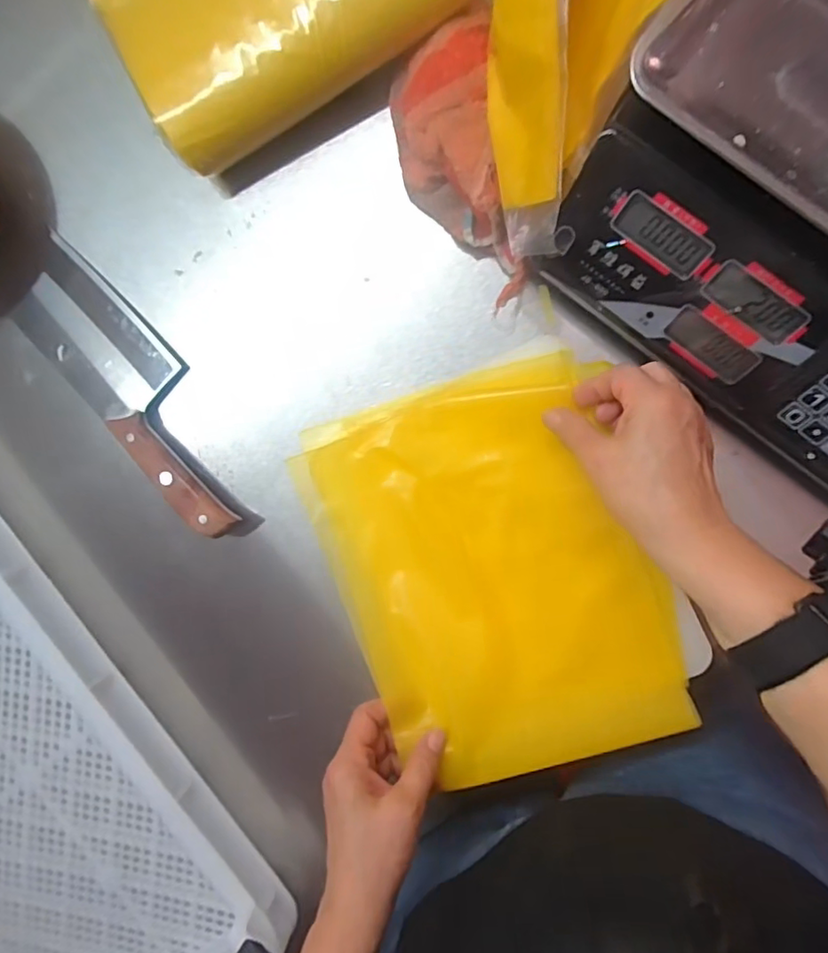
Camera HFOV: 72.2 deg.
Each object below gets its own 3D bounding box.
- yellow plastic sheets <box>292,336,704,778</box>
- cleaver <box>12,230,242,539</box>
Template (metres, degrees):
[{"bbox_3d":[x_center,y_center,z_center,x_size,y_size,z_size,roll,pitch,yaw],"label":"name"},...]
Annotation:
[{"bbox_3d":[0.052,0.071,0.406,0.211,0.034,0.278,-20,95,5],"label":"yellow plastic sheets"},{"bbox_3d":[-0.228,-0.071,0.459,0.081,0.032,0.268,-42,89,9],"label":"cleaver"}]

